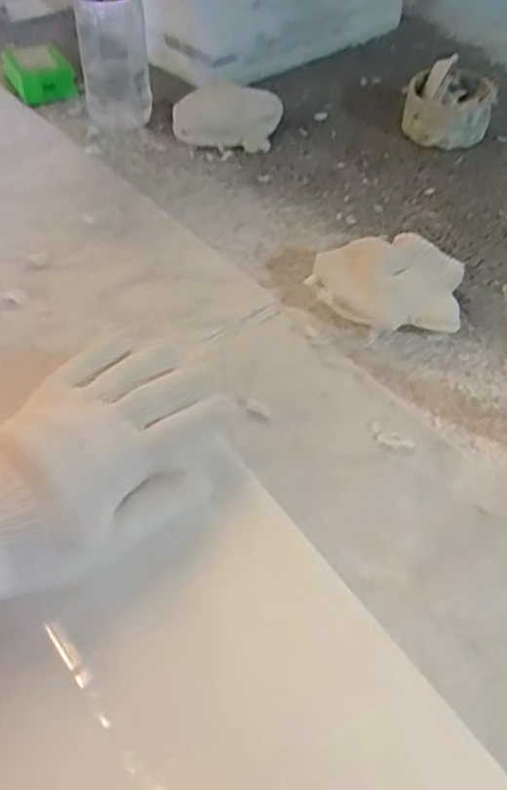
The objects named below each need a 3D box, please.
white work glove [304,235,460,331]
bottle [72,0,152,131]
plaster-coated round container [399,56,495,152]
[{"bbox_3d":[0.099,-0.084,0.520,0.106,0.031,0.082,10,49,7],"label":"white work glove"},{"bbox_3d":[-0.128,-0.332,0.622,0.062,0.200,0.062,-6,49,-8],"label":"bottle"},{"bbox_3d":[0.188,-0.282,0.676,0.085,0.058,0.081,1,48,-1],"label":"plaster-coated round container"}]

